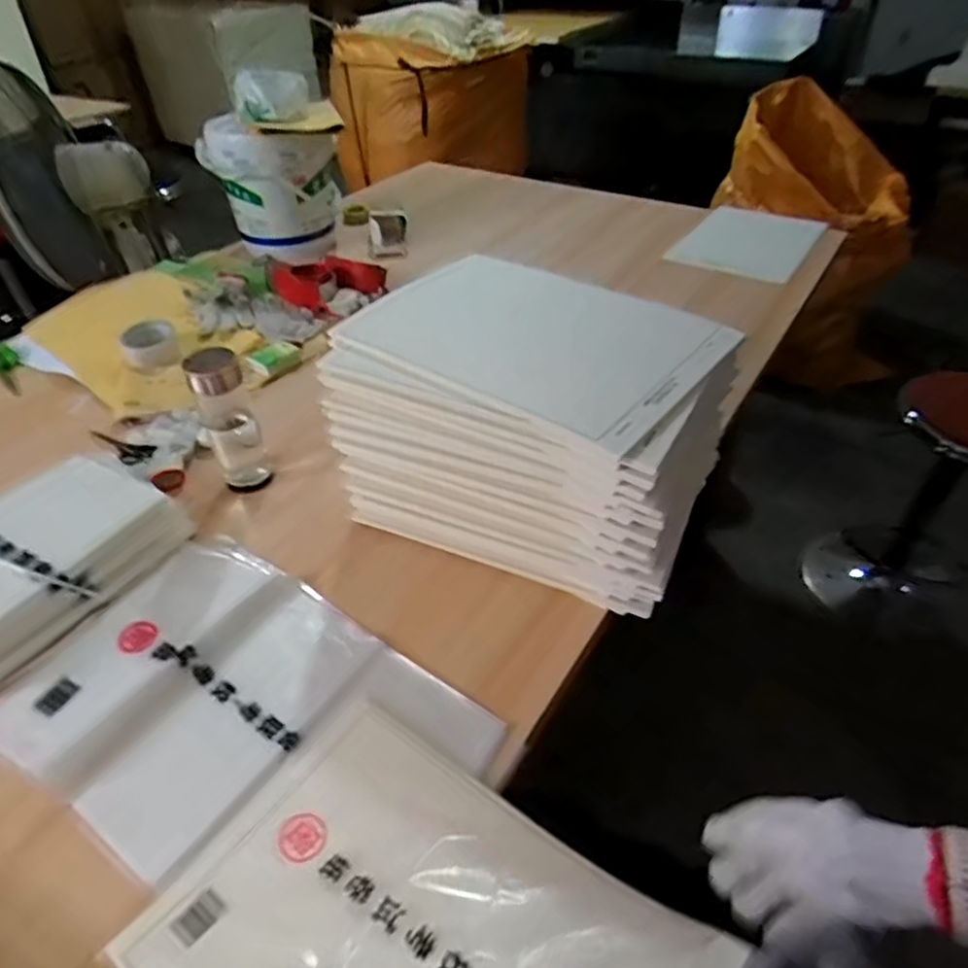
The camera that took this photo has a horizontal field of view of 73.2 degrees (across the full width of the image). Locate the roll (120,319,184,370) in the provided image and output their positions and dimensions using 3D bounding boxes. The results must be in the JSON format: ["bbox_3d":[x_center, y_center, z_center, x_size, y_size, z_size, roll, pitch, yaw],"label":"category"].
[{"bbox_3d":[-0.570,-0.241,1.118,0.089,0.048,0.105,-23,46,-25],"label":"roll"}]

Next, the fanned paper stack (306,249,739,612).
[{"bbox_3d":[0.041,-0.073,0.776,0.425,0.244,0.293,19,44,21],"label":"fanned paper stack"}]

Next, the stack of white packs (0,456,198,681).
[{"bbox_3d":[-0.524,0.092,0.755,0.209,0.062,0.309,24,46,25],"label":"stack of white packs"}]

